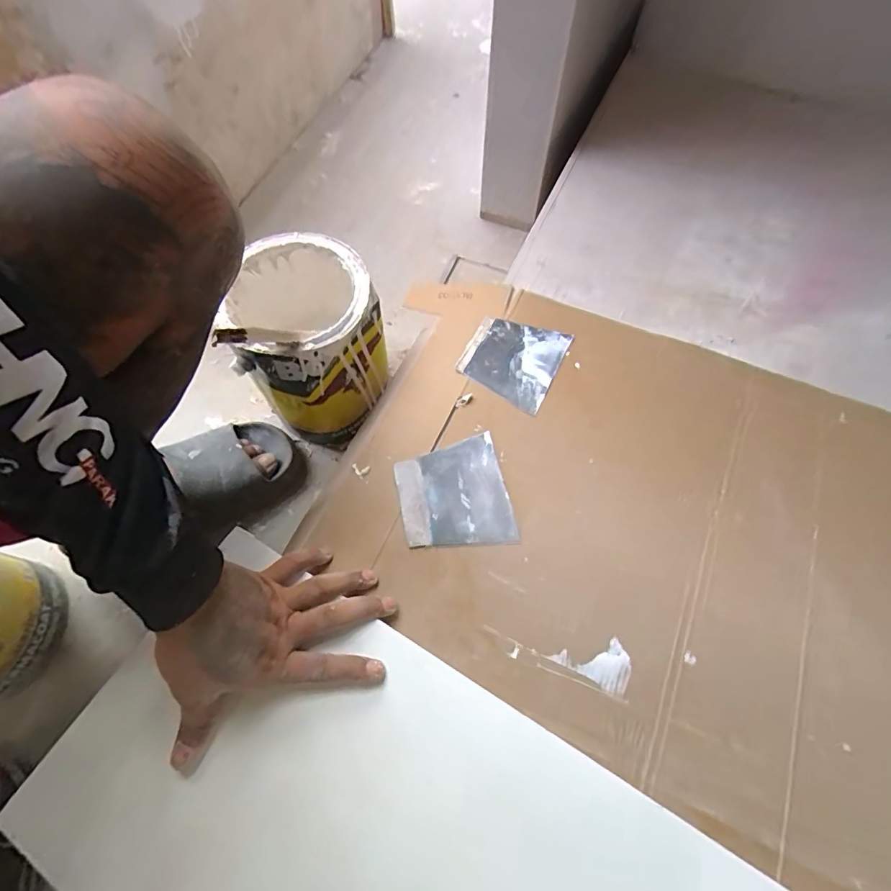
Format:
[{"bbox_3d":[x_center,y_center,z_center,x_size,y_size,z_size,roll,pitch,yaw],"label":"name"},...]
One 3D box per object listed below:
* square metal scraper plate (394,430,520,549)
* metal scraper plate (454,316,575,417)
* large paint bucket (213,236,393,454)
[{"bbox_3d":[0.008,0.047,0.444,0.099,0.007,0.107,-11,66,-6],"label":"square metal scraper plate"},{"bbox_3d":[0.073,-0.095,0.512,0.102,0.006,0.106,24,65,12],"label":"metal scraper plate"},{"bbox_3d":[-0.153,-0.116,0.574,0.147,0.204,0.165,-2,63,-1],"label":"large paint bucket"}]

